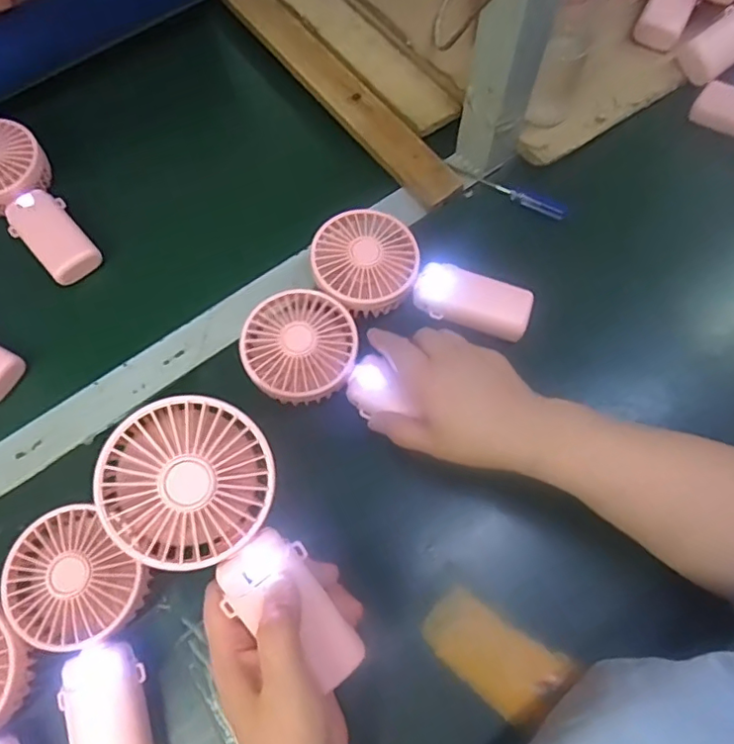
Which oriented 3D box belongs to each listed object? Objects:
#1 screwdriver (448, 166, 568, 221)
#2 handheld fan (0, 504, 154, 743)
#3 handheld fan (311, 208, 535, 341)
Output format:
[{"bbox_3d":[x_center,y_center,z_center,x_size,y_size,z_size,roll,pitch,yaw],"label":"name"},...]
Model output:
[{"bbox_3d":[0.130,-0.168,0.525,0.114,0.014,0.013,29,67,12],"label":"screwdriver"},{"bbox_3d":[-0.169,0.178,0.361,0.084,0.044,0.180,-28,70,-11],"label":"handheld fan"},{"bbox_3d":[0.046,-0.078,0.464,0.178,0.035,0.085,12,65,5],"label":"handheld fan"}]

